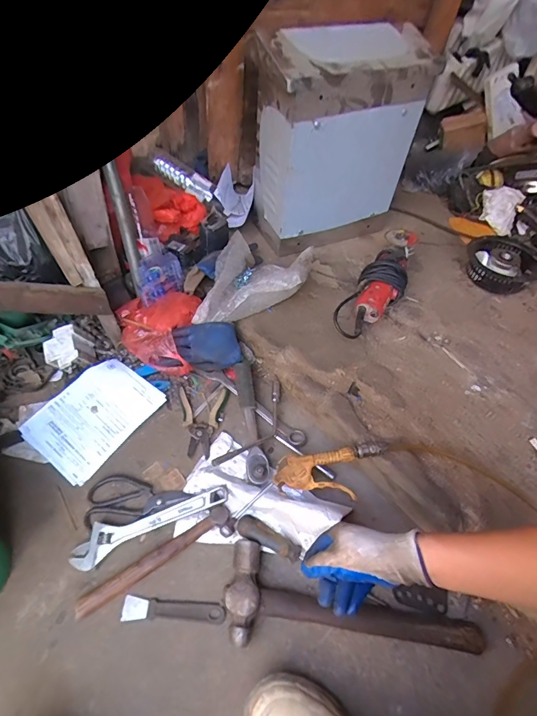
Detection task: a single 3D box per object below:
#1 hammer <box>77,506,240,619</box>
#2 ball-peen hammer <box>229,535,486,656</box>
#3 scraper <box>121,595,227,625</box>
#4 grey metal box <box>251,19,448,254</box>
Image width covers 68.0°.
[{"bbox_3d":[-0.166,0.303,0.596,0.247,0.028,0.043,-25,59,-20],"label":"hammer"},{"bbox_3d":[0.112,0.375,0.554,0.365,0.037,0.125,16,55,8],"label":"ball-peen hammer"},{"bbox_3d":[-0.135,0.363,0.572,0.144,0.006,0.029,5,54,0],"label":"scraper"},{"bbox_3d":[0.128,-0.468,0.884,0.317,0.385,0.196,-18,56,-19],"label":"grey metal box"}]

